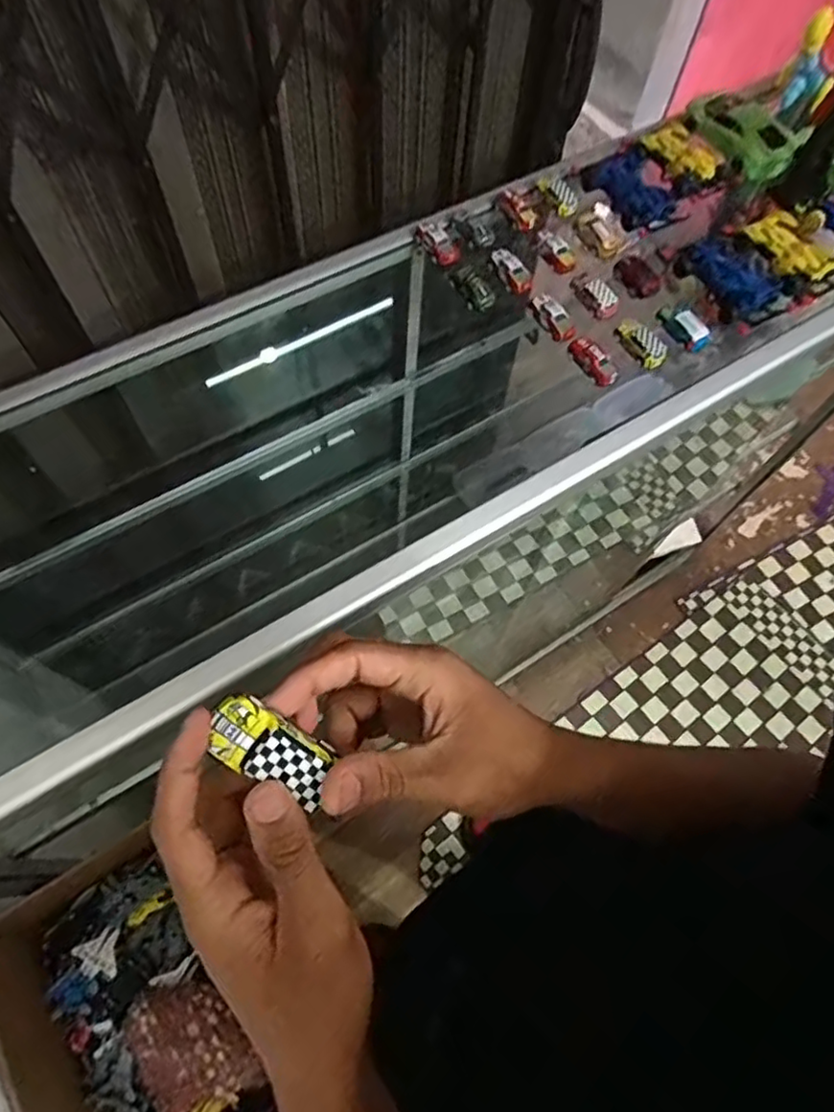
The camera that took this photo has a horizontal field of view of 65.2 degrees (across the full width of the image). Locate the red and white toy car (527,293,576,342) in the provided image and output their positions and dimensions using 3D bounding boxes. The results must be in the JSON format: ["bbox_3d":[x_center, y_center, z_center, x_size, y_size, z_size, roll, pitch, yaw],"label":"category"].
[{"bbox_3d":[0.150,-0.267,0.727,0.022,0.024,0.064,-28,69,-14],"label":"red and white toy car"}]

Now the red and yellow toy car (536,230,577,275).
[{"bbox_3d":[0.166,-0.366,0.788,0.022,0.025,0.055,-41,72,-19],"label":"red and yellow toy car"}]

